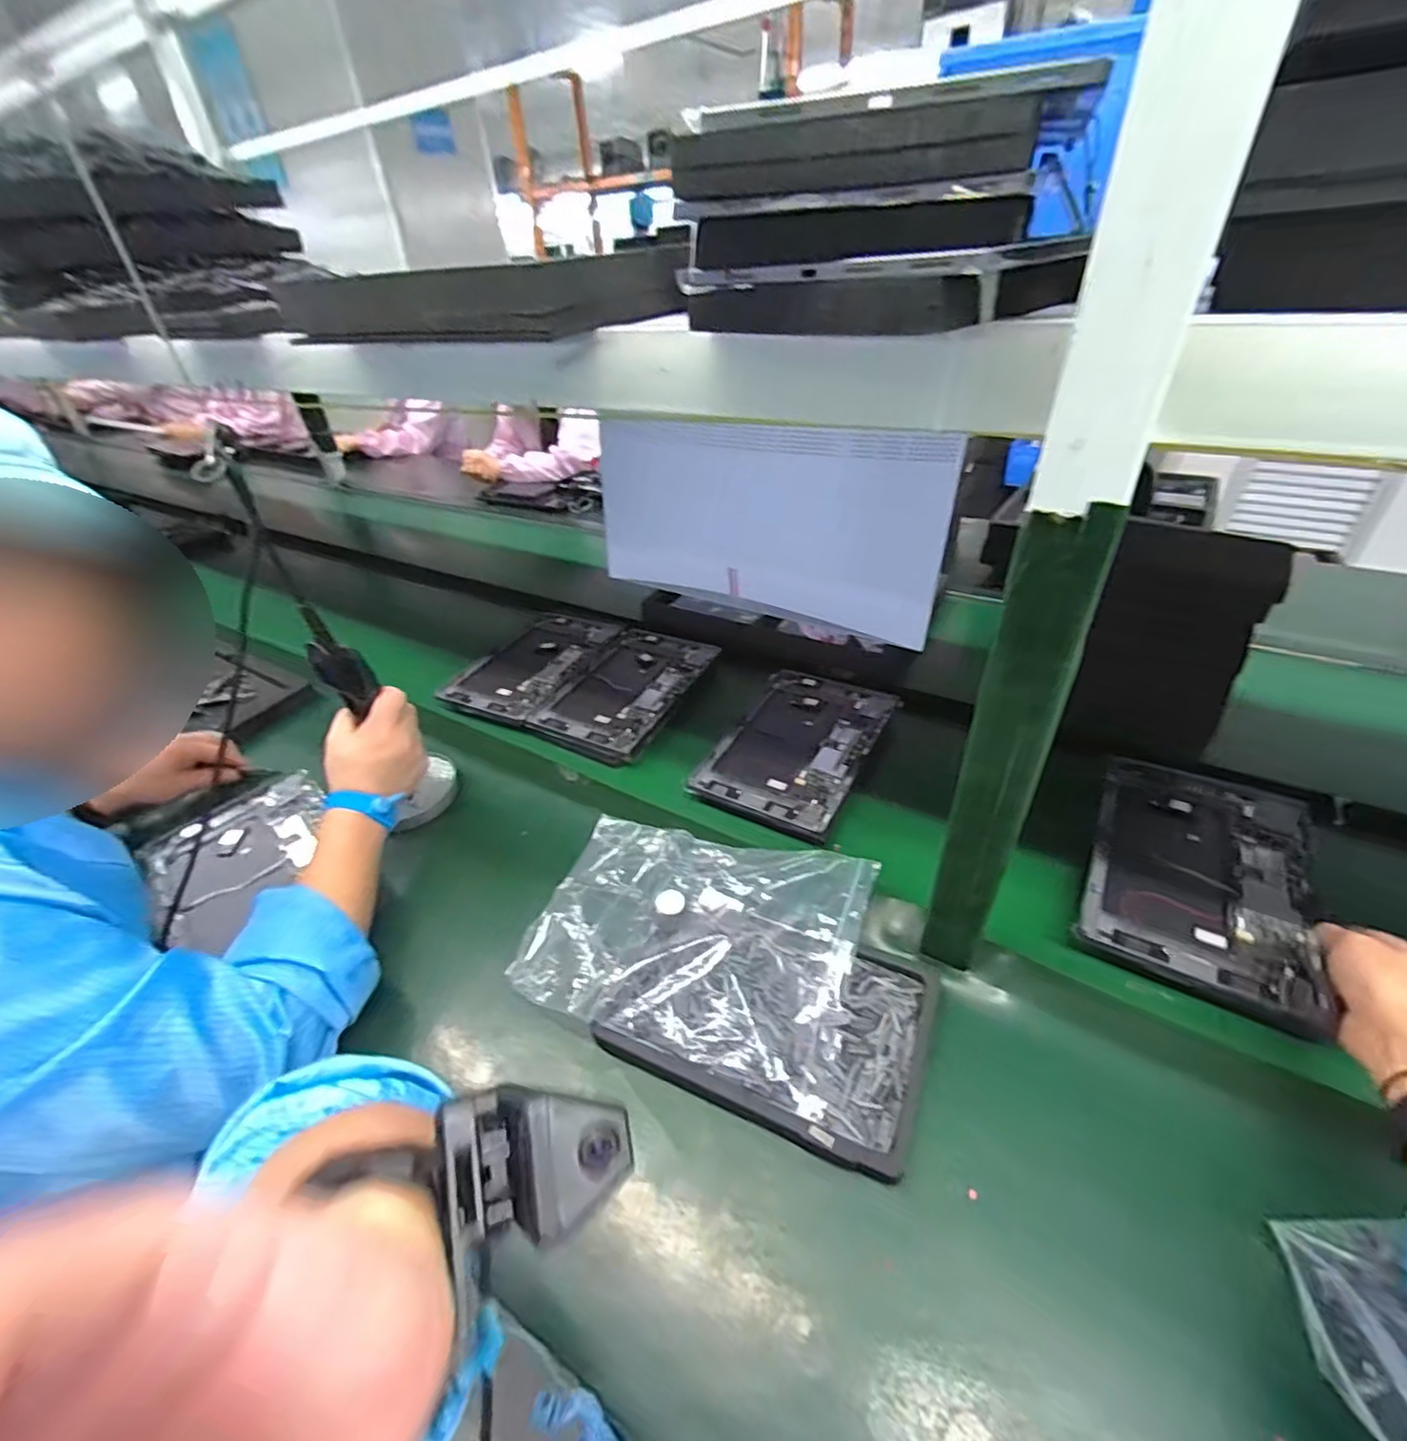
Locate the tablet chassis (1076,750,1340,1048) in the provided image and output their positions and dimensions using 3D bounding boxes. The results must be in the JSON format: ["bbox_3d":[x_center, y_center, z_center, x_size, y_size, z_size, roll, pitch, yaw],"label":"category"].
[{"bbox_3d":[0.455,0.135,0.574,0.165,0.012,0.270,20,45,28],"label":"tablet chassis"}]

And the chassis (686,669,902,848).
[{"bbox_3d":[0.115,0.026,0.749,0.164,0.010,0.263,17,42,26],"label":"chassis"}]

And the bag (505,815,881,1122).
[{"bbox_3d":[-0.009,0.175,0.552,0.280,0.025,0.217,11,39,19],"label":"bag"}]

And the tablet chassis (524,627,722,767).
[{"bbox_3d":[-0.103,-0.047,0.868,0.165,0.008,0.271,15,41,24],"label":"tablet chassis"}]

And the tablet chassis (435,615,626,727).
[{"bbox_3d":[-0.251,-0.092,0.937,0.167,0.016,0.288,14,41,23],"label":"tablet chassis"}]

